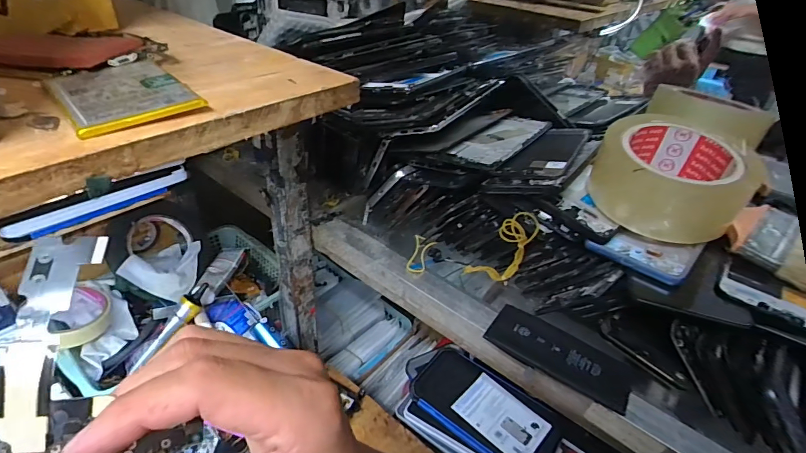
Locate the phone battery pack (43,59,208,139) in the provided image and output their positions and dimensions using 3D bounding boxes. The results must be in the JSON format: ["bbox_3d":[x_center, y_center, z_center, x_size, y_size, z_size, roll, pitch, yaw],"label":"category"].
[{"bbox_3d":[-0.169,-0.081,0.251,0.063,0.008,0.089,-26,47,-35],"label":"phone battery pack"}]

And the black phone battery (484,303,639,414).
[{"bbox_3d":[0.121,0.097,0.321,0.105,0.011,0.049,28,42,28],"label":"black phone battery"}]

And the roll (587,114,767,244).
[{"bbox_3d":[0.206,-0.041,0.332,0.100,0.069,0.101,19,38,17],"label":"roll"}]

